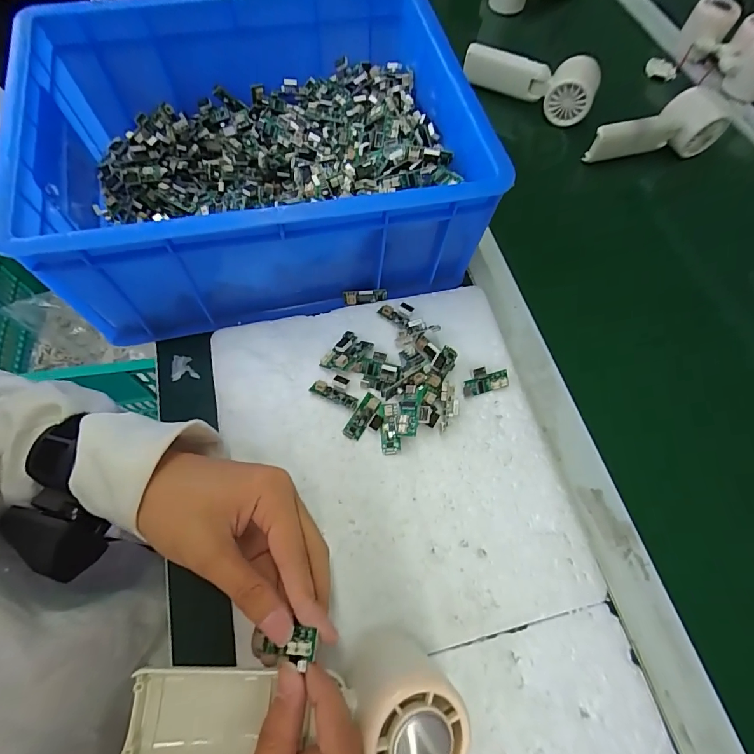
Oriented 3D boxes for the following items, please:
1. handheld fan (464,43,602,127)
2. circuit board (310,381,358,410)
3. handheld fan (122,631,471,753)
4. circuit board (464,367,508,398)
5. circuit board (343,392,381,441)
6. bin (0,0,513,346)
[{"bbox_3d":[0.190,-0.369,0.511,0.170,0.048,0.048,18,65,6],"label":"handheld fan"},{"bbox_3d":[-0.034,0.014,0.328,0.039,0.004,0.011,23,66,8],"label":"circuit board"},{"bbox_3d":[-0.040,0.182,0.220,0.166,0.061,0.060,0,65,-3],"label":"handheld fan"},{"bbox_3d":[0.089,0.002,0.339,0.039,0.010,0.020,-14,66,-9],"label":"circuit board"},{"bbox_3d":[-0.011,0.031,0.322,0.014,0.005,0.038,28,67,10],"label":"circuit board"},{"bbox_3d":[-0.094,-0.191,0.359,0.330,0.130,0.253,-12,66,-8],"label":"bin"}]

